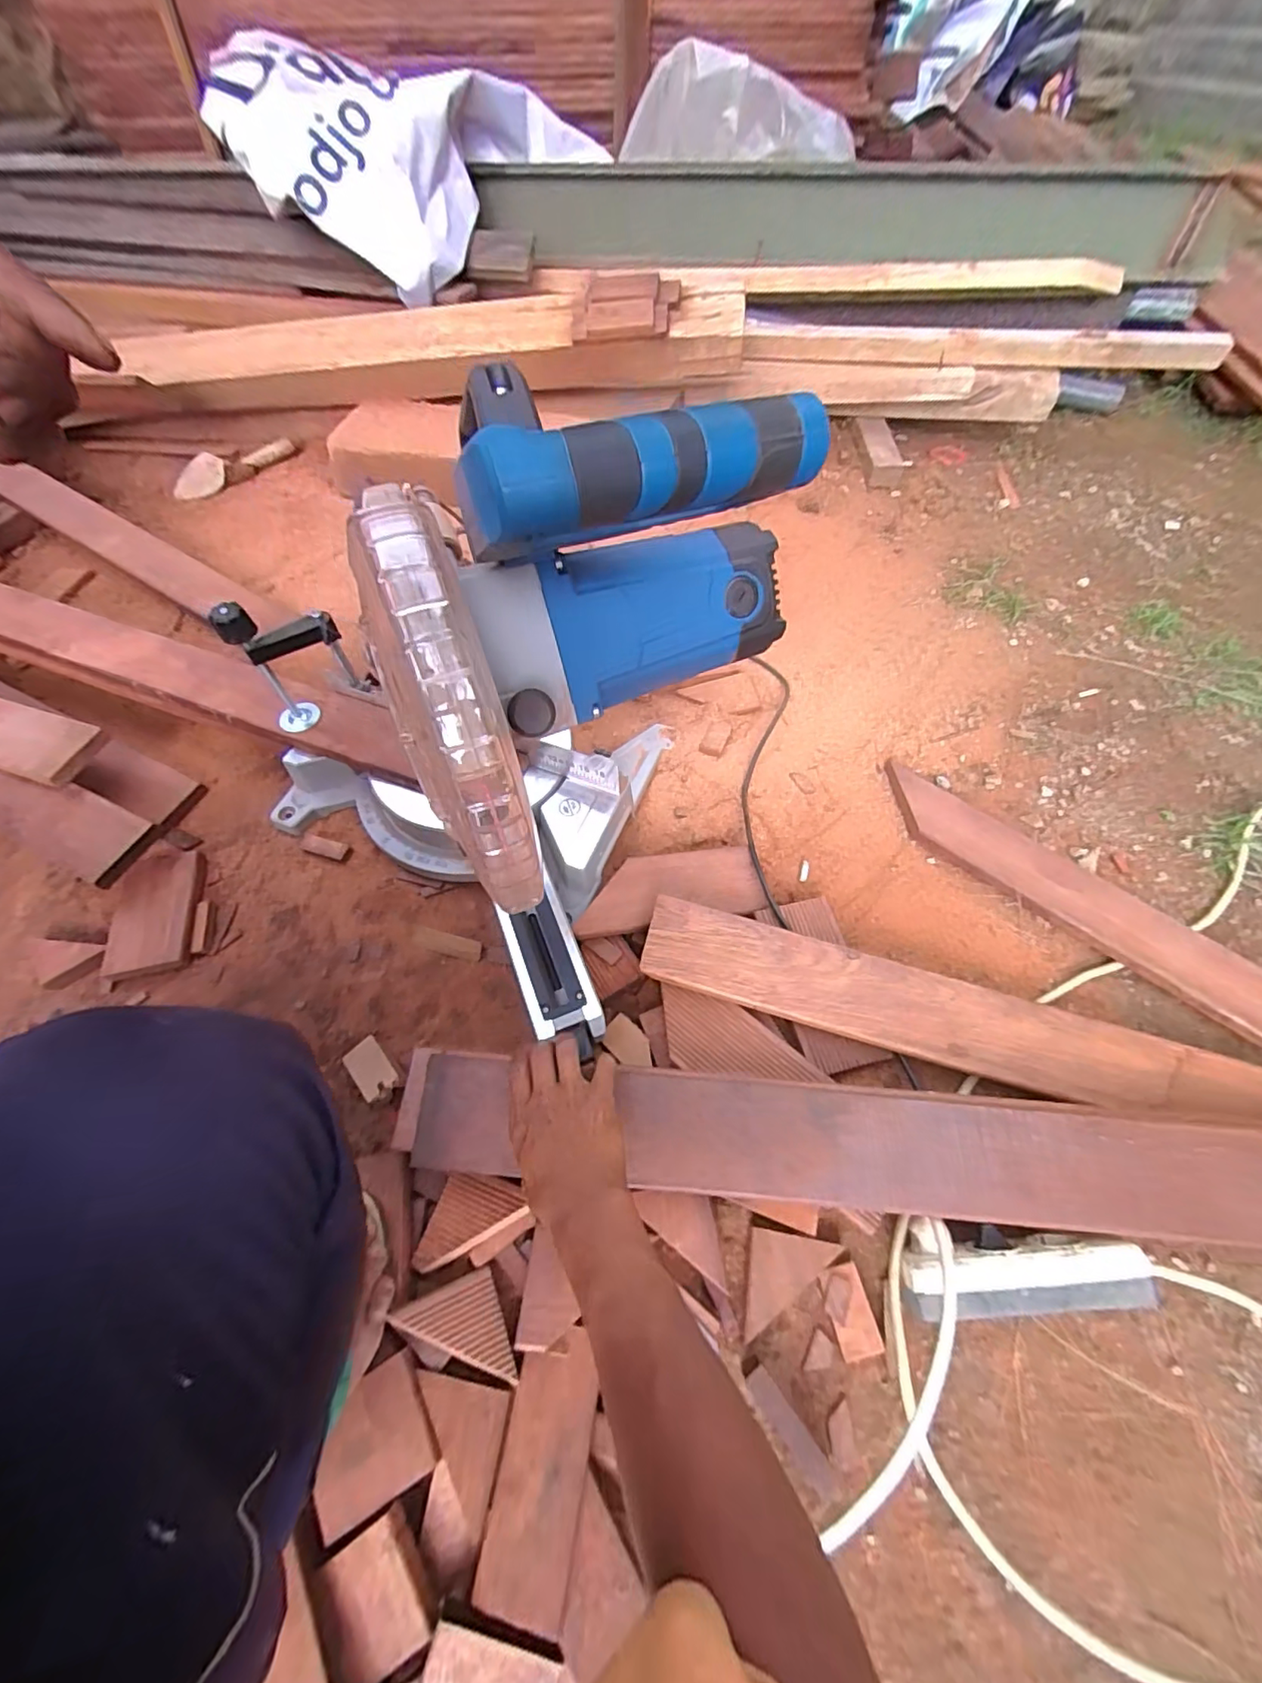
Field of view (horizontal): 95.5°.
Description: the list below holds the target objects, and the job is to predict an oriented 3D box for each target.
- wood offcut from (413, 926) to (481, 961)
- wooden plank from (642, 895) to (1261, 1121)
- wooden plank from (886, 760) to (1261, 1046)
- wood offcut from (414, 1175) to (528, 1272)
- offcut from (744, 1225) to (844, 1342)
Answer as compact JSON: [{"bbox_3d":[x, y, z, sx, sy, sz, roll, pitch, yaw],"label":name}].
[{"bbox_3d":[-0.217,0.122,0.680,0.089,0.019,0.023,13,59,8],"label":"wood offcut"},{"bbox_3d":[0.332,0.181,0.571,0.645,0.012,0.086,15,64,5],"label":"wooden plank"},{"bbox_3d":[0.509,0.054,0.680,0.459,0.030,0.092,38,66,21],"label":"wooden plank"},{"bbox_3d":[-0.152,0.338,0.523,0.102,0.028,0.060,-25,64,-9],"label":"wood offcut"},{"bbox_3d":[0.129,0.373,0.507,0.103,0.021,0.054,-29,63,-16],"label":"offcut"}]

